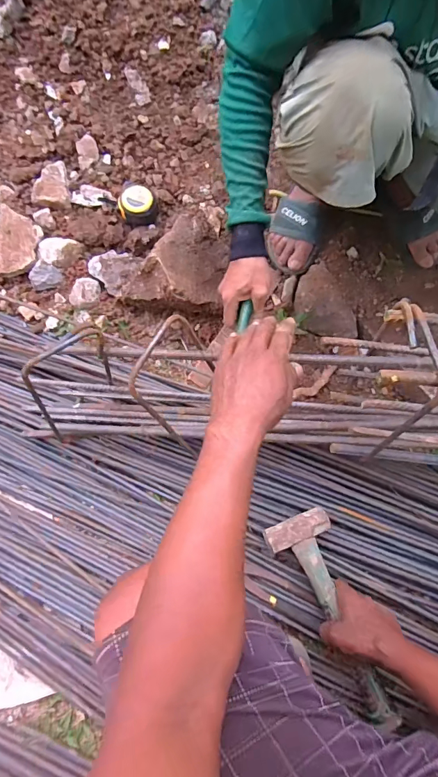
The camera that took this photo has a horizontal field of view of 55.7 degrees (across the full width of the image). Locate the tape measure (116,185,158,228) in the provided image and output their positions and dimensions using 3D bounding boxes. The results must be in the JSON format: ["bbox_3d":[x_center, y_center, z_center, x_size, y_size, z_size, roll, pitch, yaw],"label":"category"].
[{"bbox_3d":[-0.163,-0.371,0.832,0.073,0.050,0.060,8,71,4],"label":"tape measure"}]

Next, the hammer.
[{"bbox_3d":[0.156,0.315,0.588,0.096,0.039,0.271,-19,64,-6],"label":"hammer"}]

